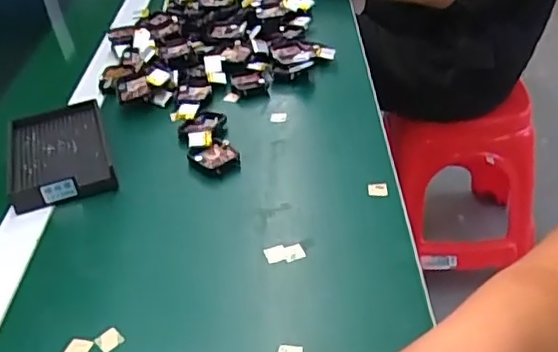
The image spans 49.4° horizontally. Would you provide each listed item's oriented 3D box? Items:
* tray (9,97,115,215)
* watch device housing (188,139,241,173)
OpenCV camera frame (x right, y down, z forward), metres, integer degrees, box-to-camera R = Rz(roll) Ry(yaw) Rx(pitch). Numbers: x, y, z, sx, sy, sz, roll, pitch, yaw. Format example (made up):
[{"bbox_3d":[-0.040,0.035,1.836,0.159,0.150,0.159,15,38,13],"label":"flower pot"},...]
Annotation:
[{"bbox_3d":[-0.209,-0.021,0.578,0.089,0.026,0.141,-16,38,-13],"label":"tray"},{"bbox_3d":[-0.058,-0.015,0.555,0.041,0.012,0.037,-22,39,-19],"label":"watch device housing"}]

